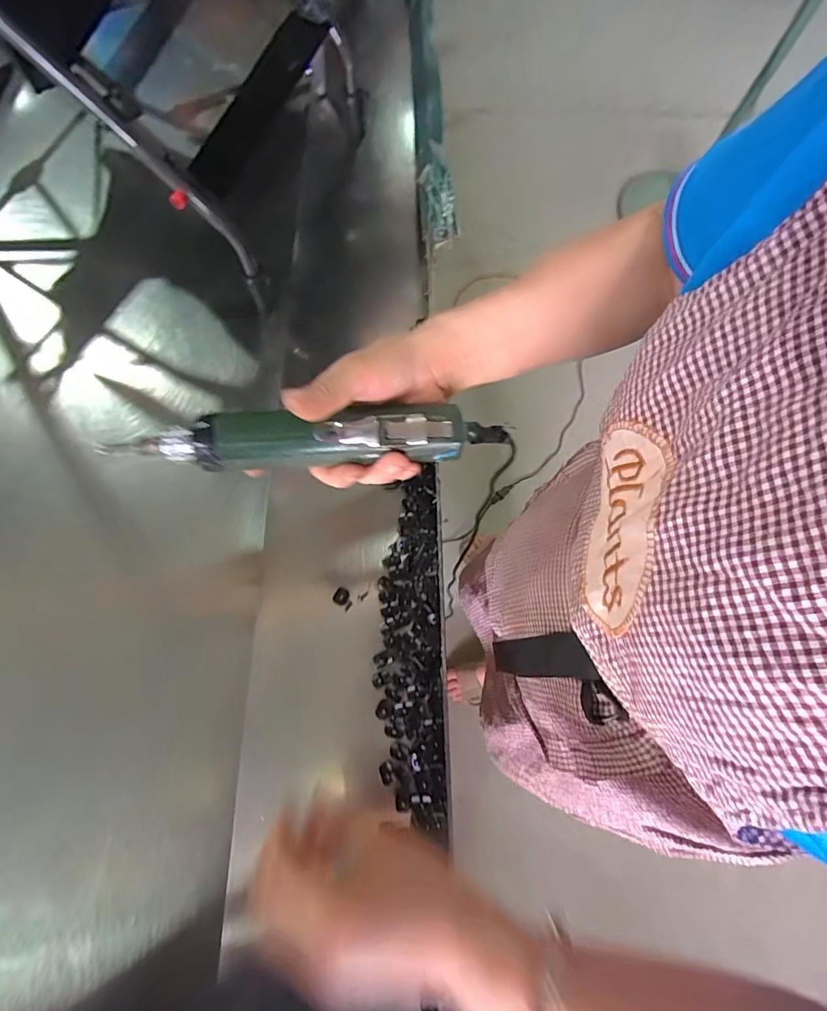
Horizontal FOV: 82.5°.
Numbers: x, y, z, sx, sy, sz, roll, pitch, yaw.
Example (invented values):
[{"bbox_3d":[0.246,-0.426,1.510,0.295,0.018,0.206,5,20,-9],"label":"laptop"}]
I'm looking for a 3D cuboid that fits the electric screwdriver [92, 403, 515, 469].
[{"bbox_3d":[-0.066,-0.046,0.328,0.263,0.052,0.037,-3,70,-1],"label":"electric screwdriver"}]

